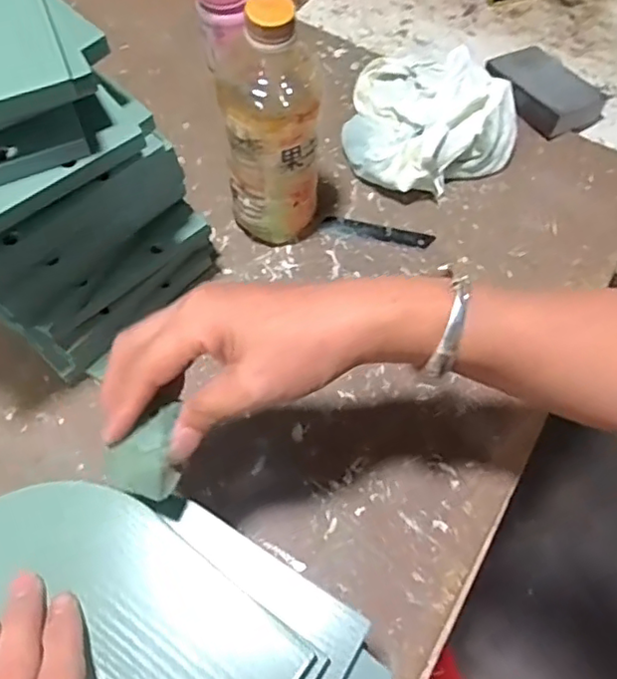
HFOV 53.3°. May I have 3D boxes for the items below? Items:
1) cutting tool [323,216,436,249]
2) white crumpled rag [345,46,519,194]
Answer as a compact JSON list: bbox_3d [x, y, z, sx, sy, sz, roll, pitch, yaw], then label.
[{"bbox_3d":[0.061,-0.095,0.541,0.095,0.004,0.015,14,65,7],"label":"cutting tool"},{"bbox_3d":[0.112,-0.203,0.563,0.146,0.052,0.160,7,65,3],"label":"white crumpled rag"}]

